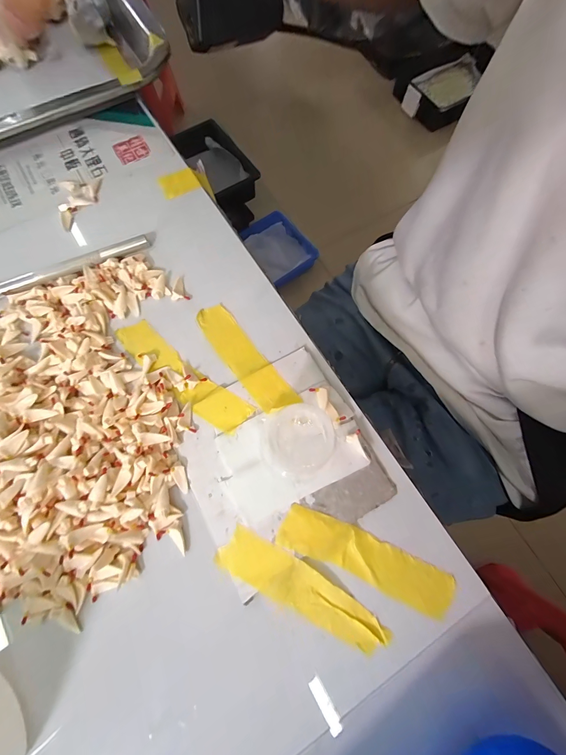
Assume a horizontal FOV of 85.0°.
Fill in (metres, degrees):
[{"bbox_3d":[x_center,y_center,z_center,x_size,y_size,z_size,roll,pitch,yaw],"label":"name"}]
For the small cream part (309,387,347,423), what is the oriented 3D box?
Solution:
[{"bbox_3d":[0.023,0.014,0.163,0.007,0.007,0.023,-28,76,-9],"label":"small cream part"}]

